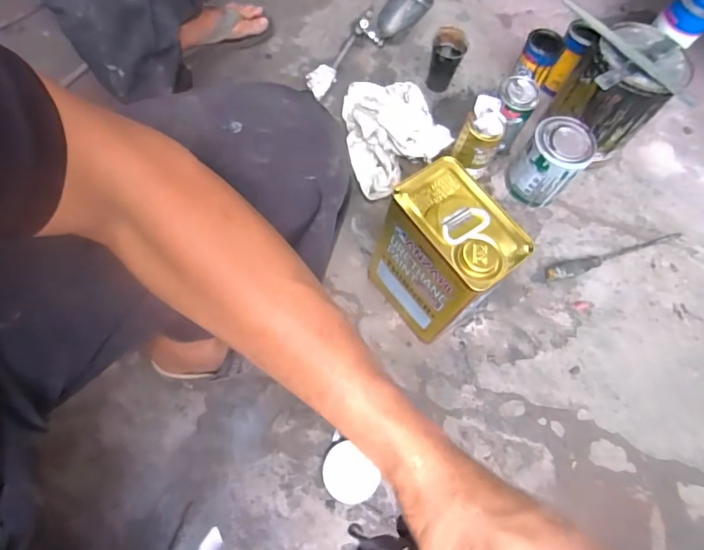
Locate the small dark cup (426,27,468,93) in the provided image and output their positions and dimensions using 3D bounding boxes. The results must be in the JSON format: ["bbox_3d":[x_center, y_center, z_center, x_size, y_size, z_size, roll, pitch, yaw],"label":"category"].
[{"bbox_3d":[0.189,-0.429,0.948,0.063,0.113,0.055,16,66,2],"label":"small dark cup"}]

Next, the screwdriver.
[{"bbox_3d":[0.481,-0.040,0.840,0.296,0.039,0.031,-16,69,-12],"label":"screwdriver"}]

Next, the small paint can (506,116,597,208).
[{"bbox_3d":[0.354,-0.201,0.844,0.106,0.139,0.111,32,68,8],"label":"small paint can"}]

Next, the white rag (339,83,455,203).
[{"bbox_3d":[0.082,-0.276,0.891,0.190,0.046,0.258,-10,68,-10],"label":"white rag"}]

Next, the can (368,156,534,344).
[{"bbox_3d":[0.124,-0.015,0.677,0.126,0.254,0.165,-32,73,-17],"label":"can"}]

